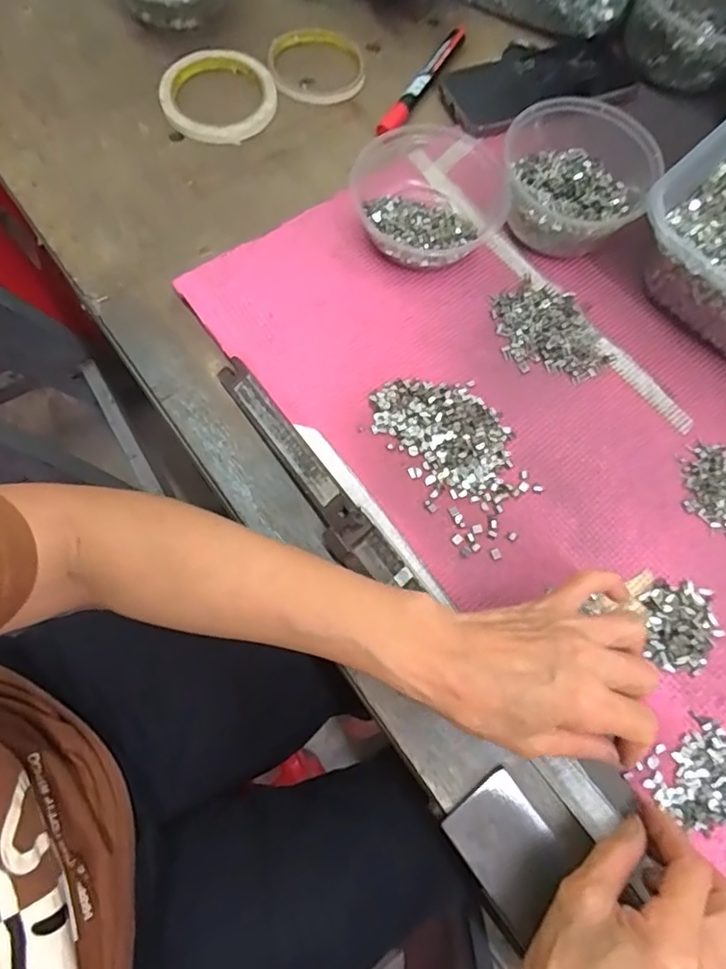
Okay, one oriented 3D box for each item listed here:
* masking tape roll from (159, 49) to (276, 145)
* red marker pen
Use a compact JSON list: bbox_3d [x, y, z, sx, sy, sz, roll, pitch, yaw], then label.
[{"bbox_3d":[-0.126,-0.338,0.503,0.096,0.011,0.096,0,73,-1],"label":"masking tape roll"},{"bbox_3d":[0.053,-0.358,0.512,0.017,0.010,0.149,29,75,8],"label":"red marker pen"}]

